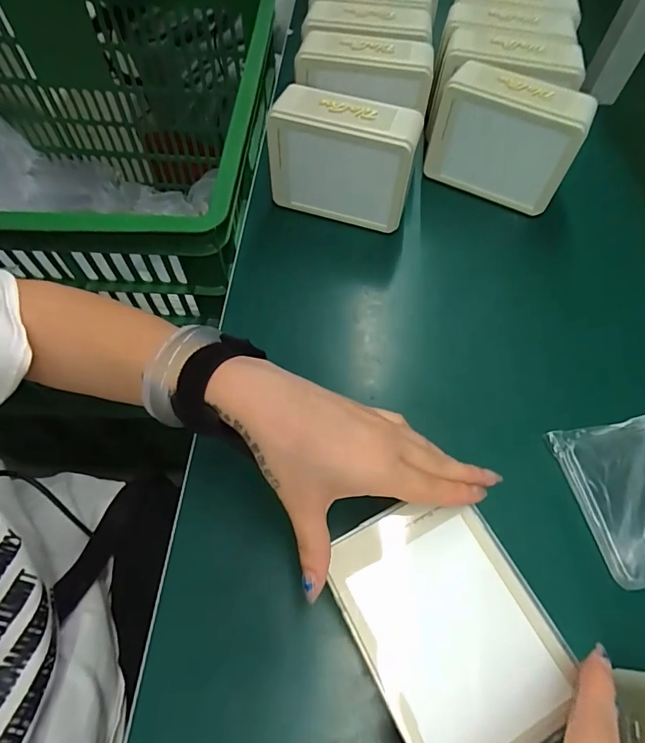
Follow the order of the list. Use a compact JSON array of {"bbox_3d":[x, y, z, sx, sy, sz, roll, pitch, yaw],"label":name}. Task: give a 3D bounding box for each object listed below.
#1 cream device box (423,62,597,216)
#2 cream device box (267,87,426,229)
[{"bbox_3d":[0.182,-0.233,0.452,0.137,0.100,0.060,25,64,11],"label":"cream device box"},{"bbox_3d":[0.019,-0.207,0.439,0.141,0.107,0.048,19,63,8],"label":"cream device box"}]

